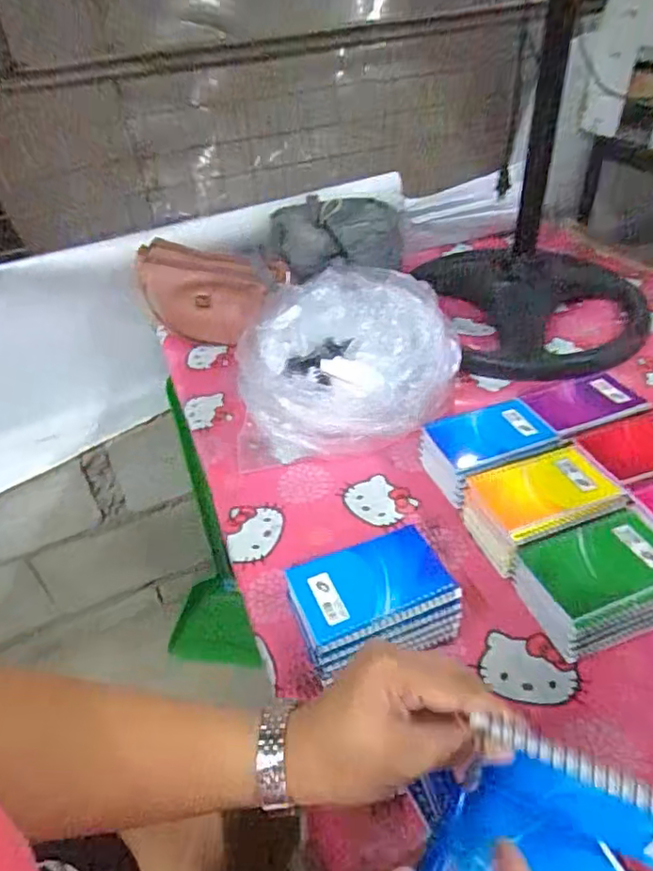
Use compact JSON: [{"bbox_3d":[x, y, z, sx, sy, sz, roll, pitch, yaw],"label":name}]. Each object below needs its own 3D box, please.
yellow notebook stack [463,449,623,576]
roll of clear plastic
[{"bbox_3d":[0.220,0.073,0.619,0.148,0.053,0.098,-17,41,-14],"label":"yellow notebook stack"},{"bbox_3d":[0.026,-0.092,0.776,0.287,0.152,0.226,-6,39,1],"label":"roll of clear plastic"}]

